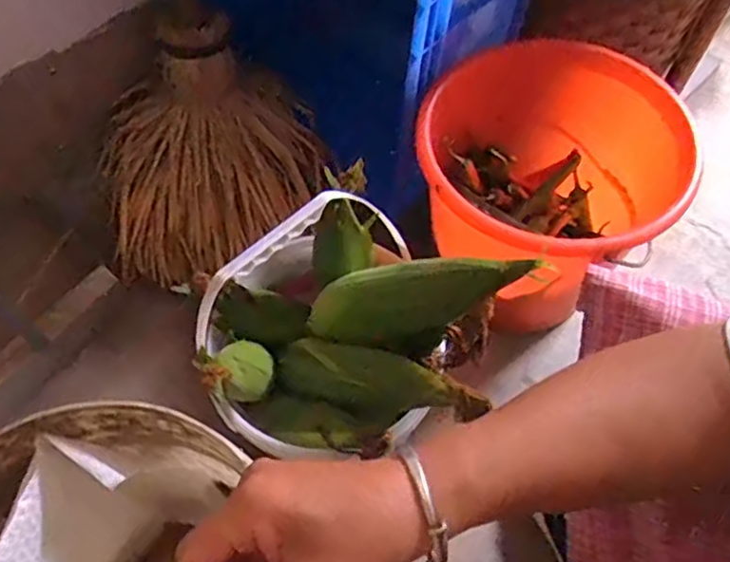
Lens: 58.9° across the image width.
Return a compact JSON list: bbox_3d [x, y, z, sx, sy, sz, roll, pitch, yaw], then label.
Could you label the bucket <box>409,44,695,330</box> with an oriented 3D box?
[{"bbox_3d":[0.215,-0.096,0.812,0.278,0.254,0.292,-1,61,2],"label":"bucket"}]

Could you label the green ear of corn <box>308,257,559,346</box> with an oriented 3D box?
[{"bbox_3d":[0.044,0.015,0.596,0.245,0.059,0.045,-17,53,38],"label":"green ear of corn"}]

